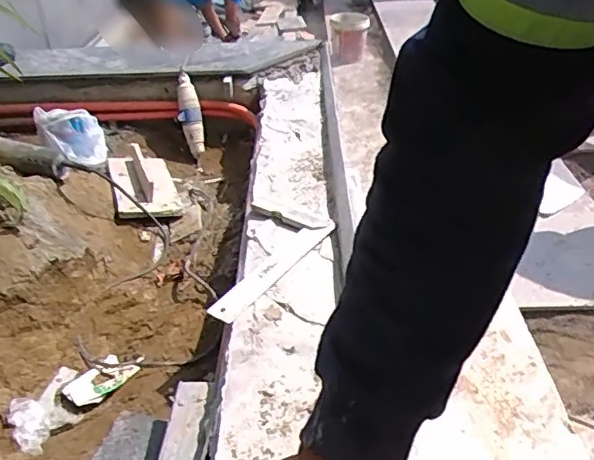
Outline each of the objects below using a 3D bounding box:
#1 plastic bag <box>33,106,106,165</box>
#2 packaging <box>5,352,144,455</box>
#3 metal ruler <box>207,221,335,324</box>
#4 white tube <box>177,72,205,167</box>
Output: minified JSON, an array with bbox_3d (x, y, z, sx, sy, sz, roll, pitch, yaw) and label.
[{"bbox_3d":[-0.529,-0.225,1.336,0.129,0.103,0.136,-18,37,-21],"label":"plastic bag"},{"bbox_3d":[-0.316,0.225,0.796,0.099,0.028,0.179,24,43,33],"label":"packaging"},{"bbox_3d":[-0.032,0.050,0.800,0.046,0.009,0.236,21,41,30],"label":"metal ruler"},{"bbox_3d":[-0.275,-0.290,1.457,0.066,0.220,0.043,-10,-3,-11],"label":"white tube"}]

